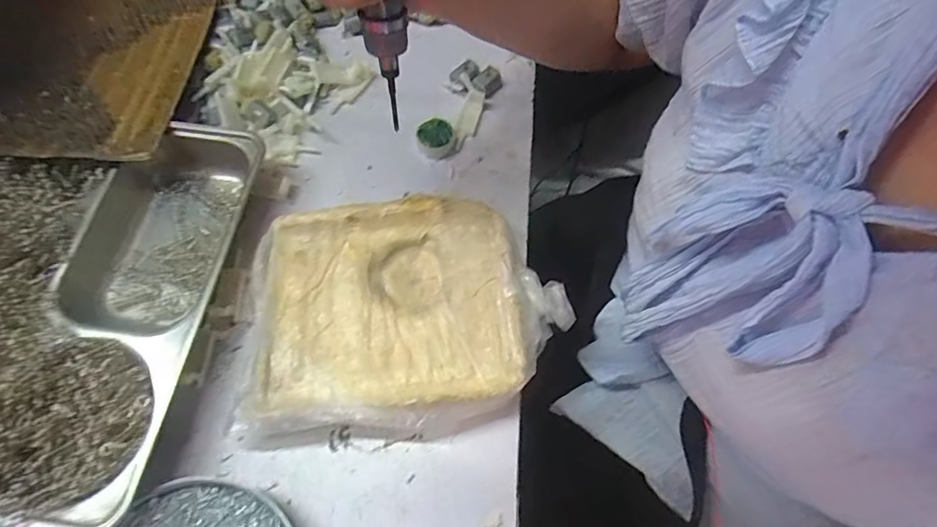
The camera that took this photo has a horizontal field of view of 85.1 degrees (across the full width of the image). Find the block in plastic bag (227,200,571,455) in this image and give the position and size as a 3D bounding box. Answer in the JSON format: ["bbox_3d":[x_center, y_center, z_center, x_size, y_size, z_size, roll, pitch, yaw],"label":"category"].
[{"bbox_3d":[-0.049,0.037,0.367,0.221,0.048,0.161,-4,66,-6],"label":"block in plastic bag"}]

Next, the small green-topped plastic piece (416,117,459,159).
[{"bbox_3d":[-0.029,-0.110,0.448,0.032,0.018,0.030,1,62,-3],"label":"small green-topped plastic piece"}]

